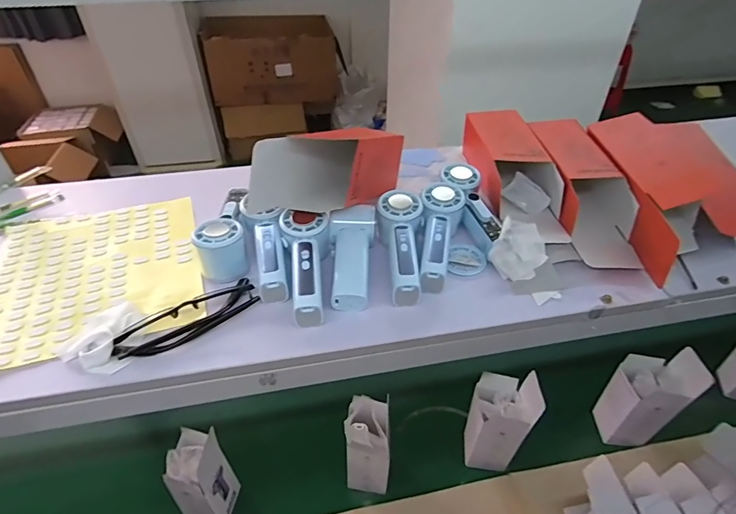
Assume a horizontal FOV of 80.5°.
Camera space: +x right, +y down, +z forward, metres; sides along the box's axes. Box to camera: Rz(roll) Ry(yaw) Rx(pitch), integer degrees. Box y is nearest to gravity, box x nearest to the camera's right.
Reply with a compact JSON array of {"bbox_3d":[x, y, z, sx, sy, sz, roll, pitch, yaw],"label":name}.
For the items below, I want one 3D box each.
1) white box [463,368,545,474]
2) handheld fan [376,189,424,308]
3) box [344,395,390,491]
[{"bbox_3d":[0.229,0.290,0.765,0.097,0.212,0.094,13,43,13],"label":"white box"},{"bbox_3d":[0.042,-0.012,0.536,0.054,0.046,0.152,0,55,-2],"label":"handheld fan"},{"bbox_3d":[-0.001,0.321,0.748,0.077,0.184,0.088,0,42,-1],"label":"box"}]

